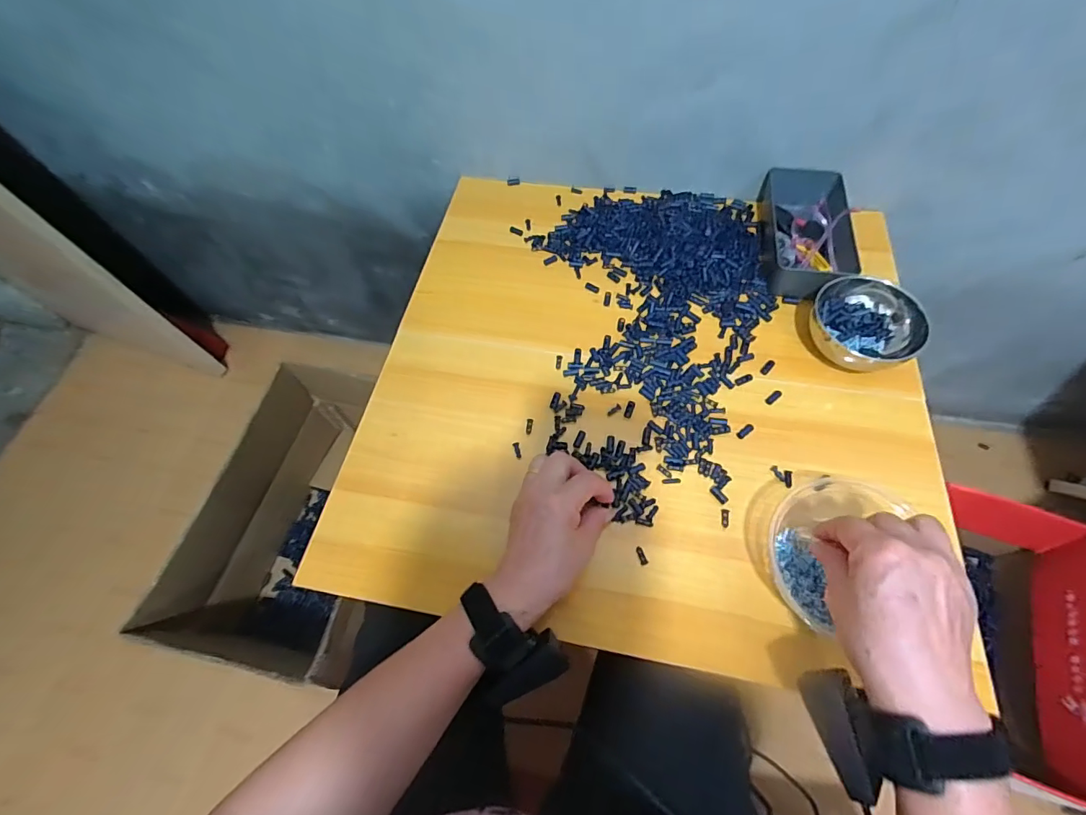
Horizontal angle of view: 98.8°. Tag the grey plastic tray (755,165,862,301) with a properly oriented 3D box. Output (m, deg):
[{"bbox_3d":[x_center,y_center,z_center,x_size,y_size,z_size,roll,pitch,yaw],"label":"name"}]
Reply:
[{"bbox_3d":[0.327,-0.216,0.579,0.098,0.050,0.181,9,63,7],"label":"grey plastic tray"}]

